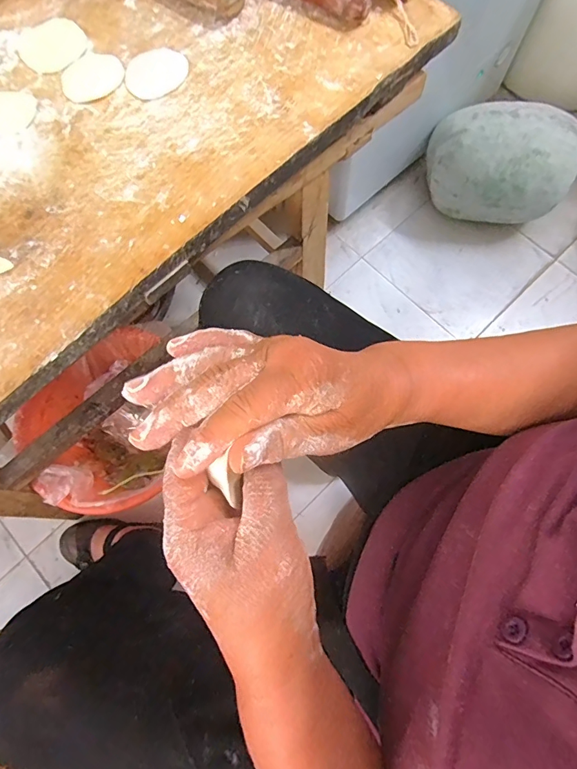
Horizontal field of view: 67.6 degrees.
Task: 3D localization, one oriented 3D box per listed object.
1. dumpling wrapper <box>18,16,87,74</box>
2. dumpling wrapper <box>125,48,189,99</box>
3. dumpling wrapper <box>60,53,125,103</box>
[{"bbox_3d":[-0.261,-0.375,0.474,0.070,0.004,0.076,0,74,1],"label":"dumpling wrapper"},{"bbox_3d":[-0.142,-0.337,0.463,0.069,0.004,0.069,0,74,1],"label":"dumpling wrapper"},{"bbox_3d":[-0.211,-0.332,0.463,0.066,0.004,0.066,0,74,1],"label":"dumpling wrapper"}]

